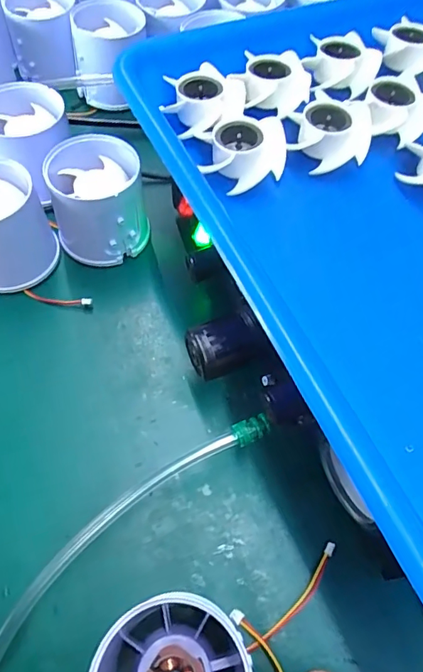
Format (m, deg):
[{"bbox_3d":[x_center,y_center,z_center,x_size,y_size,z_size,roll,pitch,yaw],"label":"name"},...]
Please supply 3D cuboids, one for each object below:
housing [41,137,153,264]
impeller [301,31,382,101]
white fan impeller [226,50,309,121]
[{"bbox_3d":[-0.067,-0.079,0.279,0.051,0.055,0.054,-19,62,-12],"label":"housing"},{"bbox_3d":[0.073,-0.154,0.268,0.040,0.016,0.038,7,60,3],"label":"impeller"},{"bbox_3d":[0.032,-0.137,0.259,0.039,0.016,0.039,-2,60,-4],"label":"white fan impeller"}]

